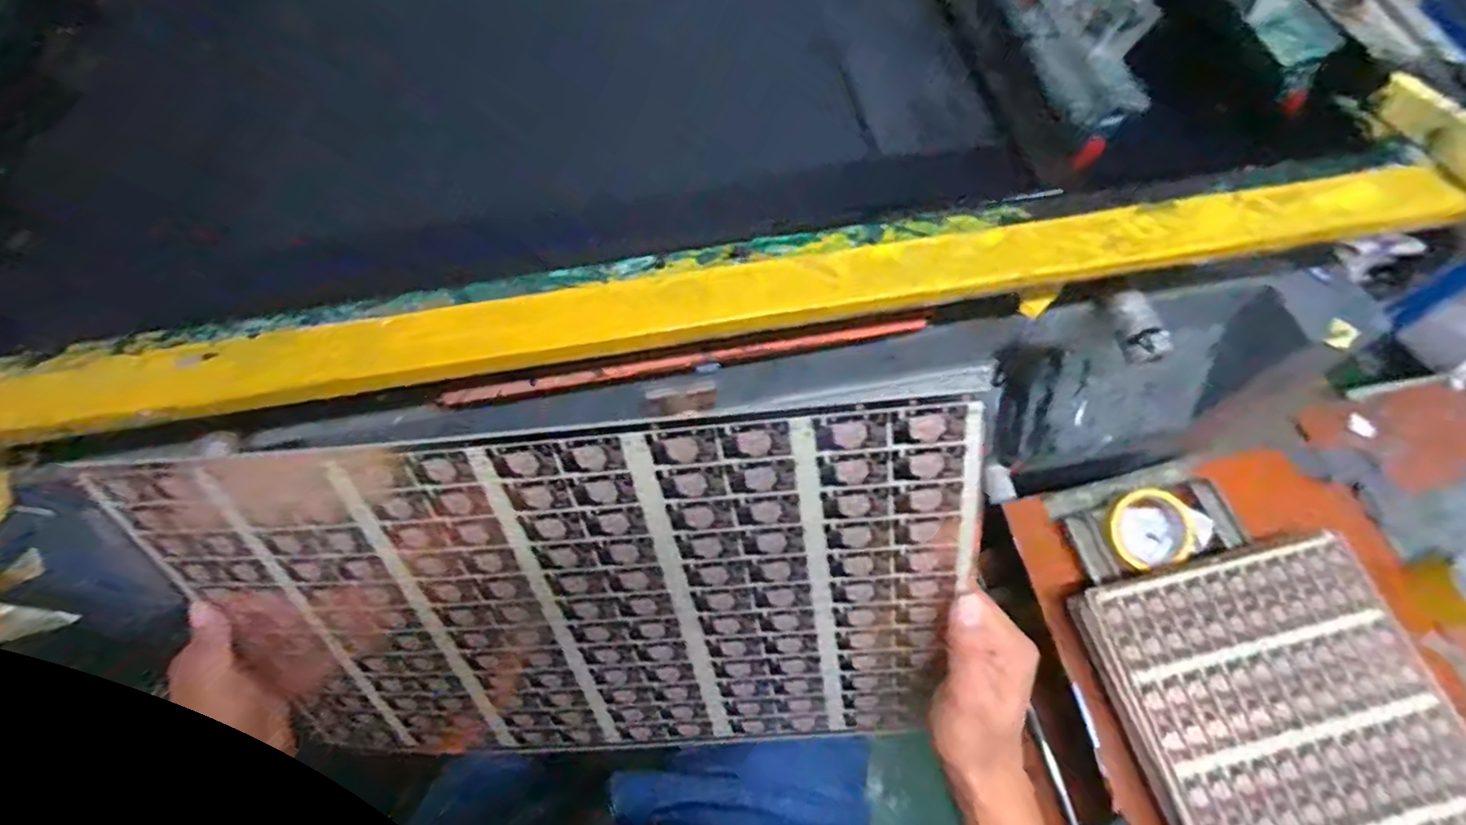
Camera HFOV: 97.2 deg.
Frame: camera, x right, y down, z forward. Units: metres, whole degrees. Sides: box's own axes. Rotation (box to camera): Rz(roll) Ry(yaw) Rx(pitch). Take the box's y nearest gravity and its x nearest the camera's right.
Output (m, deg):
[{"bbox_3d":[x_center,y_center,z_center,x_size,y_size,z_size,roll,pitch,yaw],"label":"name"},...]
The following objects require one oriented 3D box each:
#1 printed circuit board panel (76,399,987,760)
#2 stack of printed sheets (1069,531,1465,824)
[{"bbox_3d":[-0.102,0.136,0.420,0.492,0.292,0.013,-7,34,9],"label":"printed circuit board panel"},{"bbox_3d":[0.590,0.397,0.613,0.308,0.032,0.528,-13,66,-5],"label":"stack of printed sheets"}]

